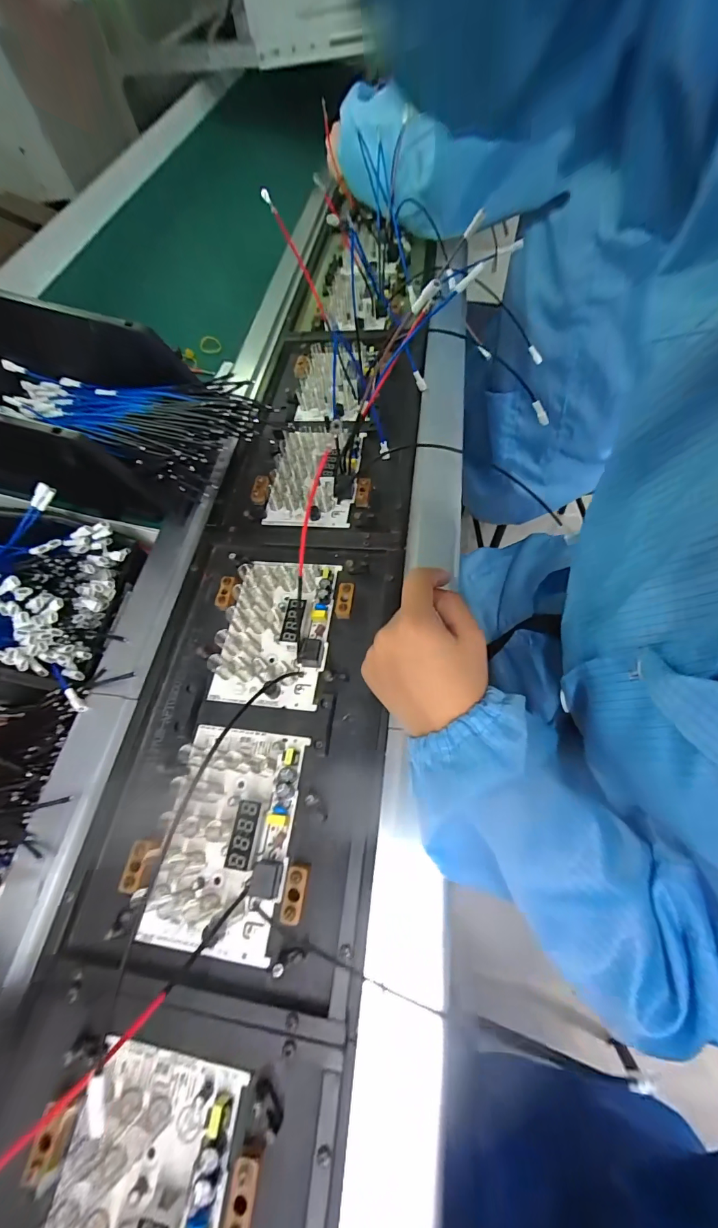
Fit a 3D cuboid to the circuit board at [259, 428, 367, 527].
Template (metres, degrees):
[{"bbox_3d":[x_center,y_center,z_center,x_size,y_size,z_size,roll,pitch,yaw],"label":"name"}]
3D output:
[{"bbox_3d":[-0.047,-0.153,0.431,0.088,0.032,0.132,2,61,8],"label":"circuit board"}]

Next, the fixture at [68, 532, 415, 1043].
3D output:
[{"bbox_3d":[-0.078,0.080,0.317,0.197,0.026,0.322,6,63,7],"label":"fixture"}]

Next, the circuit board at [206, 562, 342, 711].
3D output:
[{"bbox_3d":[-0.071,0.009,0.349,0.087,0.020,0.134,3,61,9],"label":"circuit board"}]

